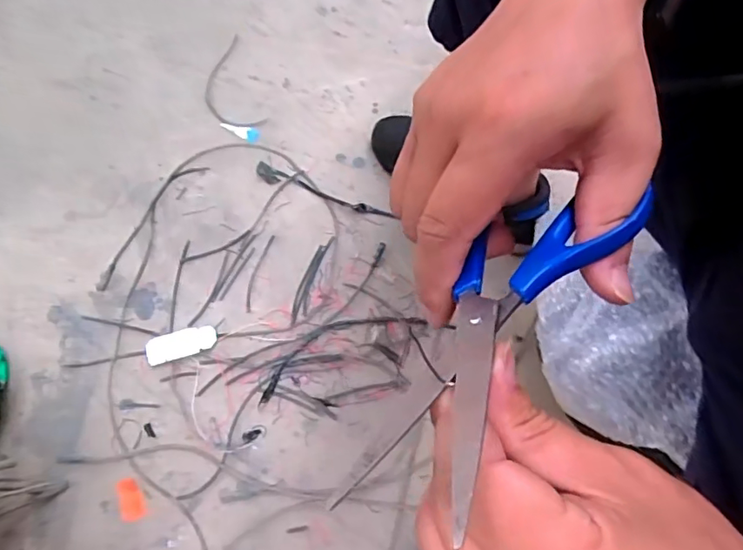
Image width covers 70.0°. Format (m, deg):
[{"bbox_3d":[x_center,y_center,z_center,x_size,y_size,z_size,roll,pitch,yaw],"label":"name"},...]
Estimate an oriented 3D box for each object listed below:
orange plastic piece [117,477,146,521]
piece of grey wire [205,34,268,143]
[{"bbox_3d":[-0.302,0.279,0.662,0.030,0.004,0.050,-20,76,-7],"label":"orange plastic piece"},{"bbox_3d":[-0.215,-0.280,0.807,0.076,0.005,0.185,-20,76,-7],"label":"piece of grey wire"}]

